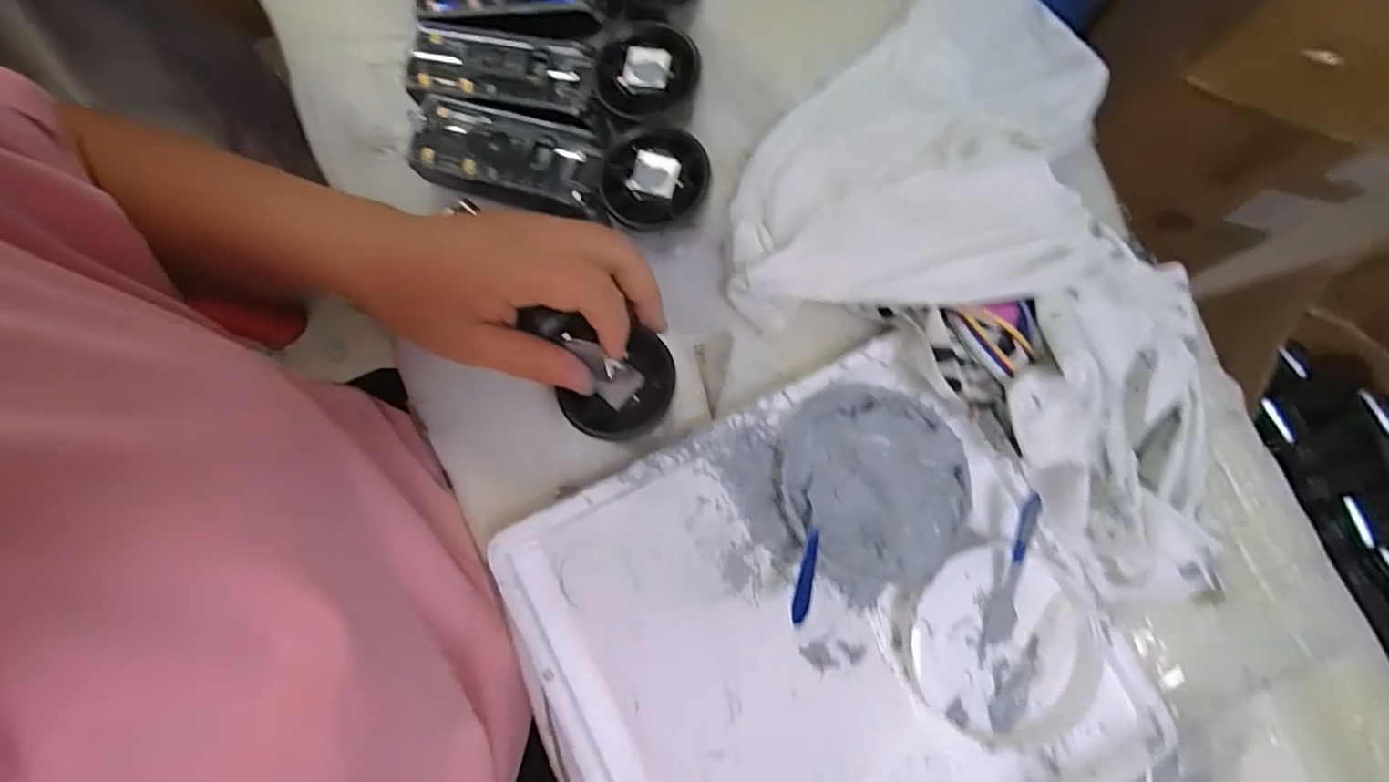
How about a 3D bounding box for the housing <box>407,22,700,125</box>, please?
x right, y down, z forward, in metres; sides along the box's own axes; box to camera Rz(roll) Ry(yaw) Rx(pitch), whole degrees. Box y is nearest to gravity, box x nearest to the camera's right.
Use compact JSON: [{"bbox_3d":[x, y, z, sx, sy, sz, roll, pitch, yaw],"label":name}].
[{"bbox_3d":[-0.086,-0.179,0.358,0.180,0.028,0.053,9,79,15],"label":"housing"}]

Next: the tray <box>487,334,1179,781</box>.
[{"bbox_3d":[0.066,0.131,0.328,0.269,0.031,0.251,-27,80,-5],"label":"tray"}]

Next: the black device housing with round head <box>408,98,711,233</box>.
[{"bbox_3d":[-0.080,-0.122,0.346,0.176,0.048,0.054,14,78,2],"label":"black device housing with round head"}]

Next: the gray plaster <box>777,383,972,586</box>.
[{"bbox_3d":[0.095,0.049,0.336,0.097,0.016,0.101,-20,79,-5],"label":"gray plaster"}]

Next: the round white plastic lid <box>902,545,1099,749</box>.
[{"bbox_3d":[0.158,0.130,0.323,0.094,0.013,0.094,0,78,-1],"label":"round white plastic lid"}]

